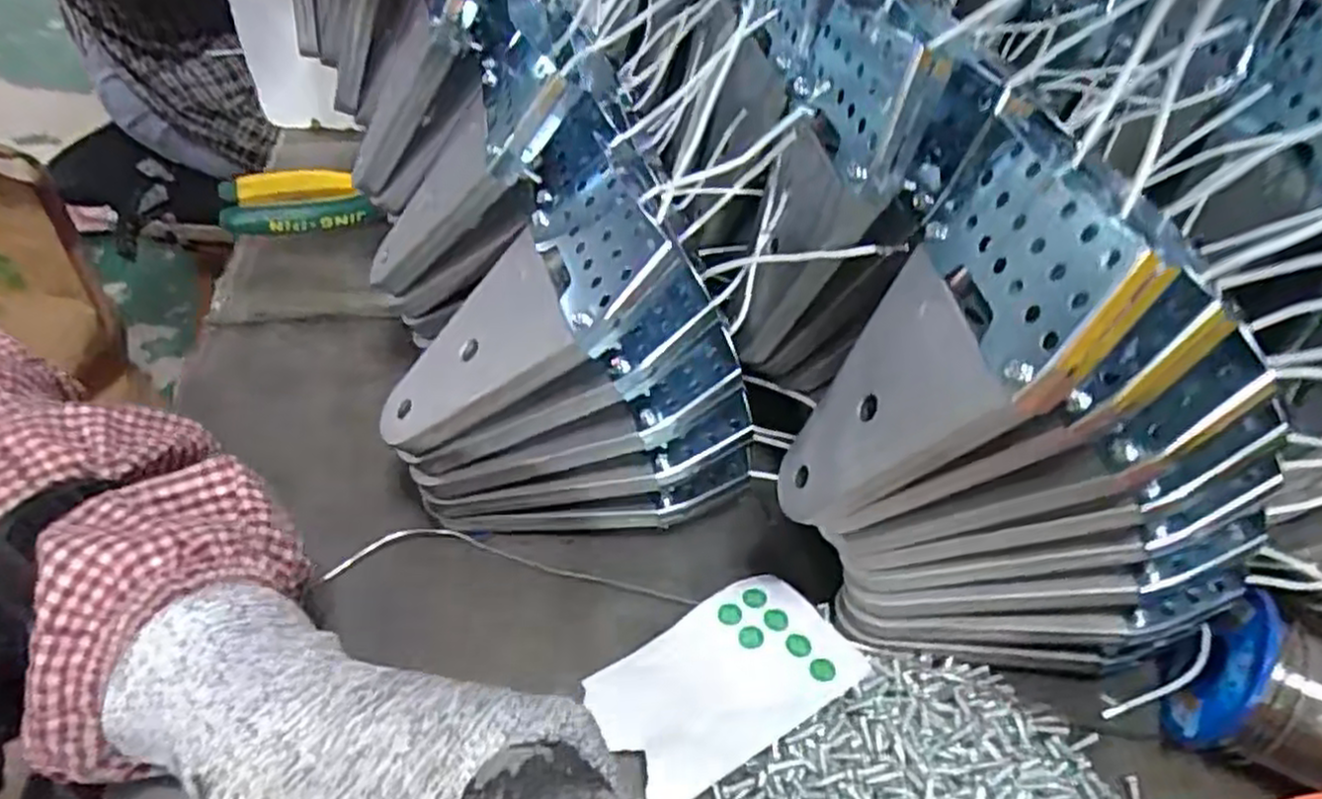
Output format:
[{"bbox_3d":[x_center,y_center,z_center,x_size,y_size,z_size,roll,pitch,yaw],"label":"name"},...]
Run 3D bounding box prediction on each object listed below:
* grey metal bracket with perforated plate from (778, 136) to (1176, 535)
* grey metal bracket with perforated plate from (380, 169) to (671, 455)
[{"bbox_3d":[0.077,-0.010,0.225,0.010,0.129,0.064,14,46,-23],"label":"grey metal bracket with perforated plate"},{"bbox_3d":[-0.053,-0.028,0.281,0.130,0.017,0.062,-36,44,21],"label":"grey metal bracket with perforated plate"}]

